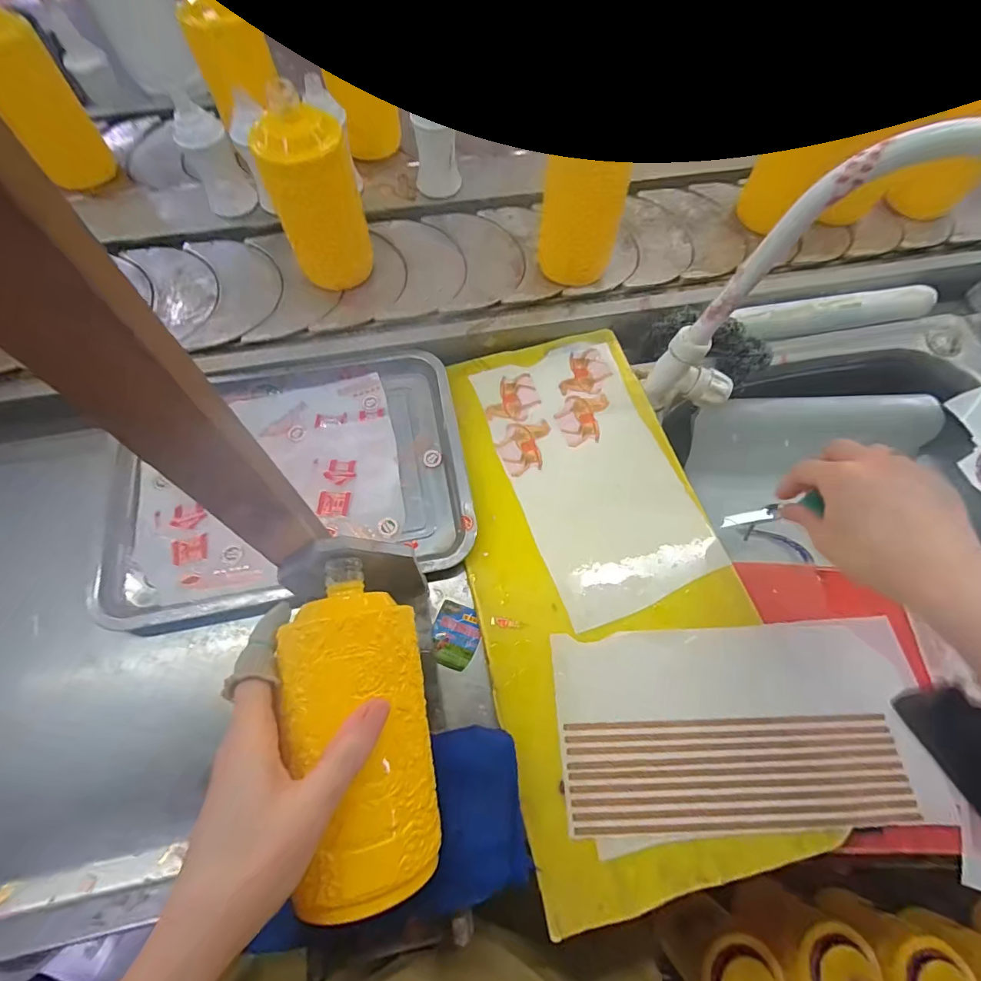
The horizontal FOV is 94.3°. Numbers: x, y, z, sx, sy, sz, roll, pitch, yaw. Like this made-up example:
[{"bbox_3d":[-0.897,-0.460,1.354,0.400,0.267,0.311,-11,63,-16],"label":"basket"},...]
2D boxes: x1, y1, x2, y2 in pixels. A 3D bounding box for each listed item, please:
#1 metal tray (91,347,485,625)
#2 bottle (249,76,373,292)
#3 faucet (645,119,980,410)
[{"bbox_3d":[-0.199,-0.017,0.453,0.337,0.034,0.254,-13,66,-7],"label":"metal tray"},{"bbox_3d":[-0.185,-0.315,0.492,0.086,0.176,0.075,-19,67,-9],"label":"bottle"},{"bbox_3d":[0.278,-0.145,0.395,0.211,0.286,0.064,4,63,2],"label":"faucet"}]

